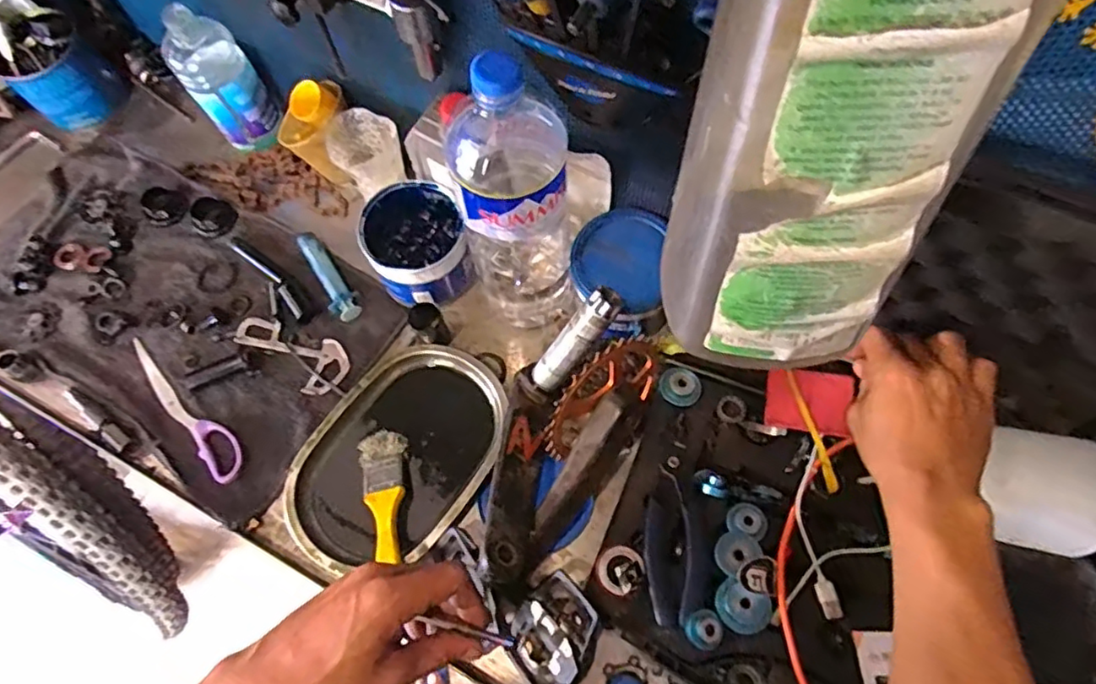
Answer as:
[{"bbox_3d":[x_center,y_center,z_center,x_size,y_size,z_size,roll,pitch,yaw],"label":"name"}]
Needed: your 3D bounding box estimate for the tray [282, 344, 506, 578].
[{"bbox_3d":[-0.138,0.102,0.579,0.153,0.026,0.218,32,71,15],"label":"tray"}]

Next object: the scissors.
[{"bbox_3d":[-0.357,0.060,0.617,0.033,0.008,0.193,-41,71,-14],"label":"scissors"}]

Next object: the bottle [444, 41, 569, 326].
[{"bbox_3d":[-0.032,-0.108,0.523,0.078,0.305,0.092,-16,67,-5],"label":"bottle"}]

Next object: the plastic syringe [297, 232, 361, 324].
[{"bbox_3d":[-0.232,-0.070,0.666,0.030,0.017,0.110,-30,69,-11],"label":"plastic syringe"}]

